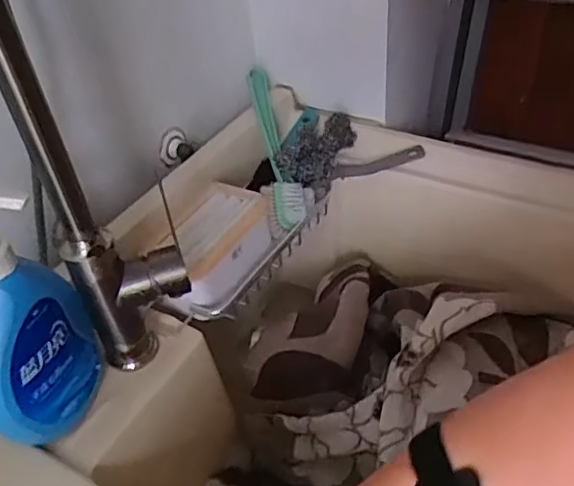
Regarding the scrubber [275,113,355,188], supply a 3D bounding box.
[{"bbox_3d":[0.036,-0.105,0.671,0.043,0.051,0.102,21,47,27],"label":"scrubber"}]

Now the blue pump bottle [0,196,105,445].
[{"bbox_3d":[-0.190,0.061,0.424,0.048,0.174,0.100,15,44,22],"label":"blue pump bottle"}]

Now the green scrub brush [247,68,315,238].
[{"bbox_3d":[-0.010,-0.106,0.672,0.053,0.032,0.207,-10,65,-6],"label":"green scrub brush"}]

